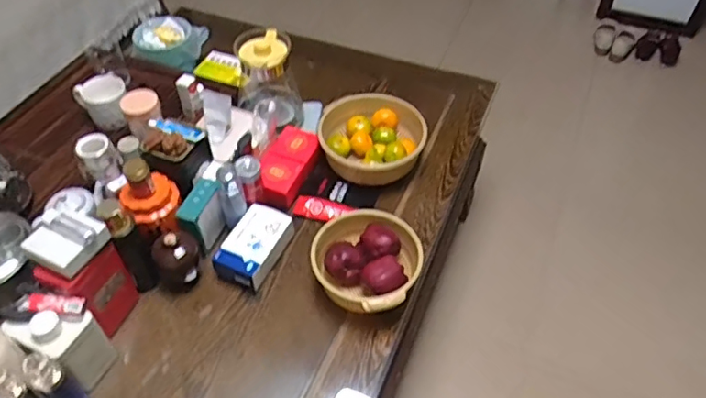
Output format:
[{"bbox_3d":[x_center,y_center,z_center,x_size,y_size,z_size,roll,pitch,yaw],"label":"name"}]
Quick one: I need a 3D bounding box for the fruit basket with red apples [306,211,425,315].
[{"bbox_3d":[0.021,0.123,1.074,0.196,0.090,0.203,0,47,0],"label":"fruit basket with red apples"}]

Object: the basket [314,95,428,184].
[{"bbox_3d":[0.043,-0.145,1.321,0.241,0.099,0.243,0,47,0],"label":"basket"}]

